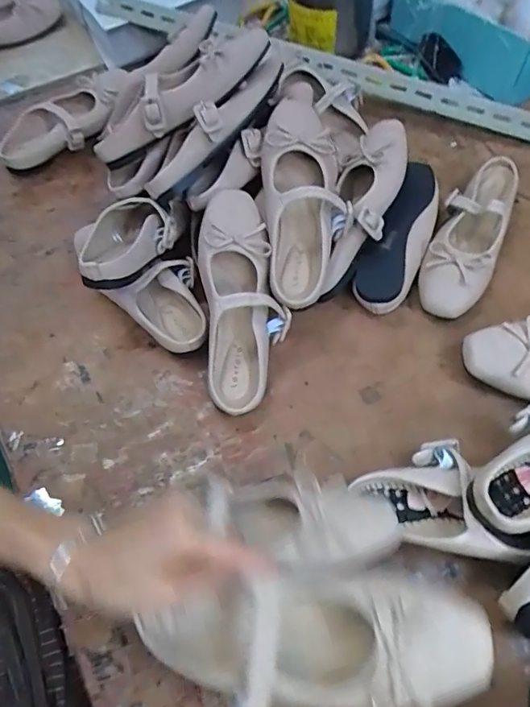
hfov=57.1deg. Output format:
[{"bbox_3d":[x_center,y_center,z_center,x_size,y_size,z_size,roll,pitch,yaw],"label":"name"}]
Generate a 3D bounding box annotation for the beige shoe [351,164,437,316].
[{"bbox_3d":[0.161,-0.141,0.588,0.069,0.058,0.211,33,69,-13],"label":"beige shoe"}]

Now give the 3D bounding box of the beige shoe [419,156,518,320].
[{"bbox_3d":[0.246,-0.148,0.587,0.072,0.057,0.240,21,63,15],"label":"beige shoe"}]

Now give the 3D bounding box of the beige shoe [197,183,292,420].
[{"bbox_3d":[-0.023,-0.058,0.523,0.088,0.066,0.239,-4,85,2],"label":"beige shoe"}]

